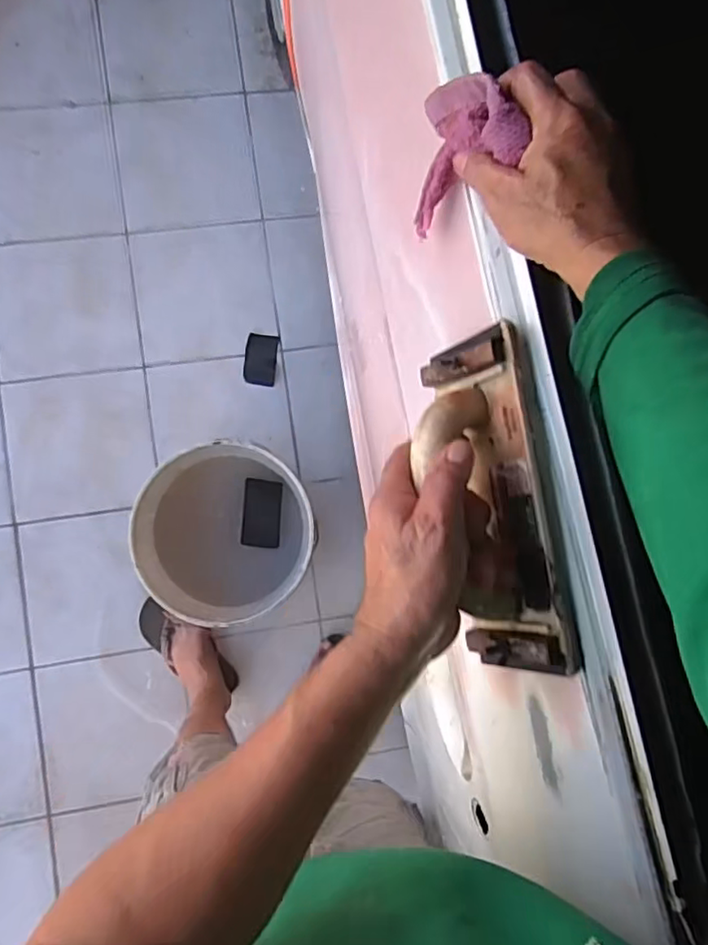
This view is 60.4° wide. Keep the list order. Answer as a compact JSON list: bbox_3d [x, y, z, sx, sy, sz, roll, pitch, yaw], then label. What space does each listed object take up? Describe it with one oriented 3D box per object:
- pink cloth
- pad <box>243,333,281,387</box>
[{"bbox_3d":[0.074,-0.213,0.410,0.045,0.101,0.078,0,87,-7],"label":"pink cloth"},{"bbox_3d":[-0.210,-0.256,1.383,0.074,0.007,0.113,9,86,-5],"label":"pad"}]

